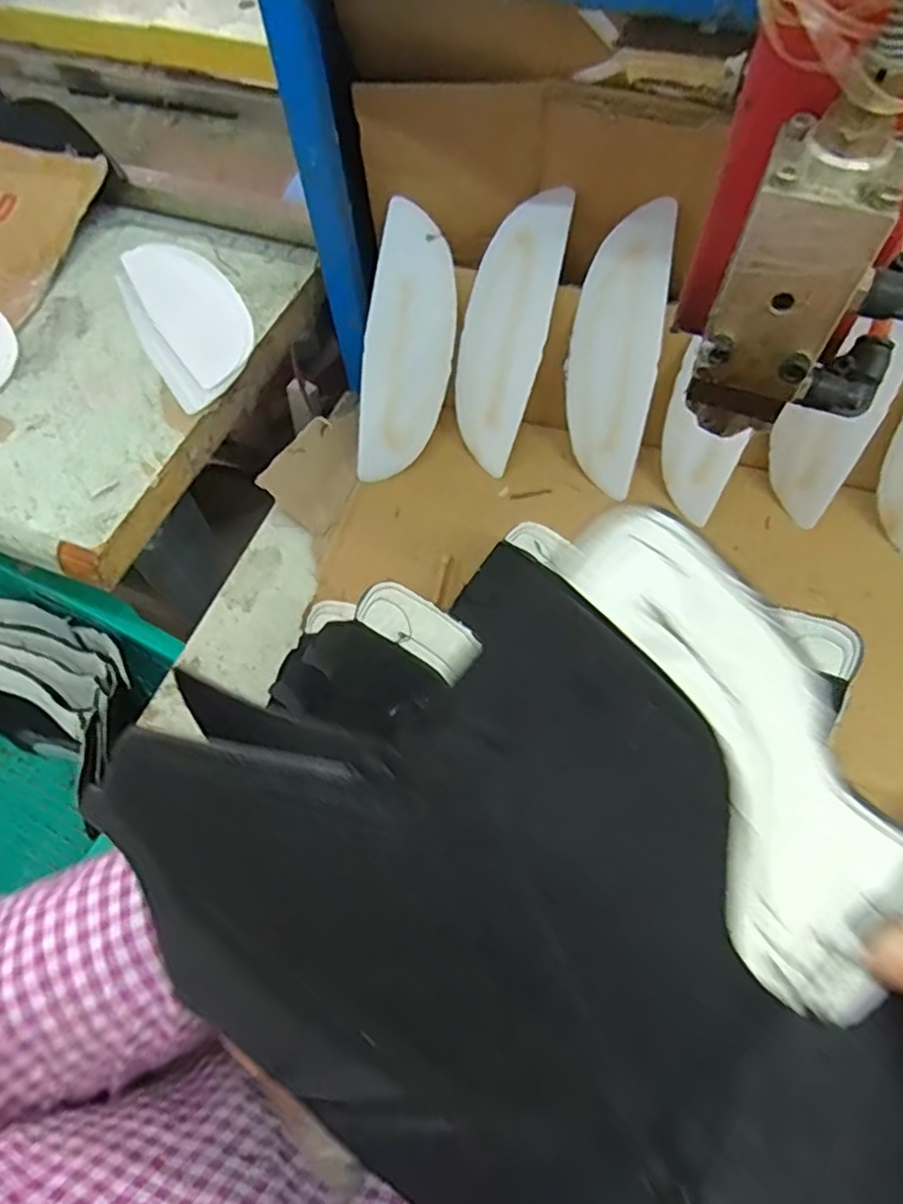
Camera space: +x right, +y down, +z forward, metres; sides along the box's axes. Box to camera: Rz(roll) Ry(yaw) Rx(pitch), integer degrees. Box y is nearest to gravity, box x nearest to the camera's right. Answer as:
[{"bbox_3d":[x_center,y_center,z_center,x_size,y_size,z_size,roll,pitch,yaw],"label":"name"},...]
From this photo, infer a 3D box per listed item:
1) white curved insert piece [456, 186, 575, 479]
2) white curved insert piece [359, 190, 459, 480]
[{"bbox_3d":[0.042,-0.219,0.566,0.070,0.212,0.010,21,28,13],"label":"white curved insert piece"},{"bbox_3d":[-0.037,-0.210,0.580,0.074,0.212,0.008,2,21,-16],"label":"white curved insert piece"}]

